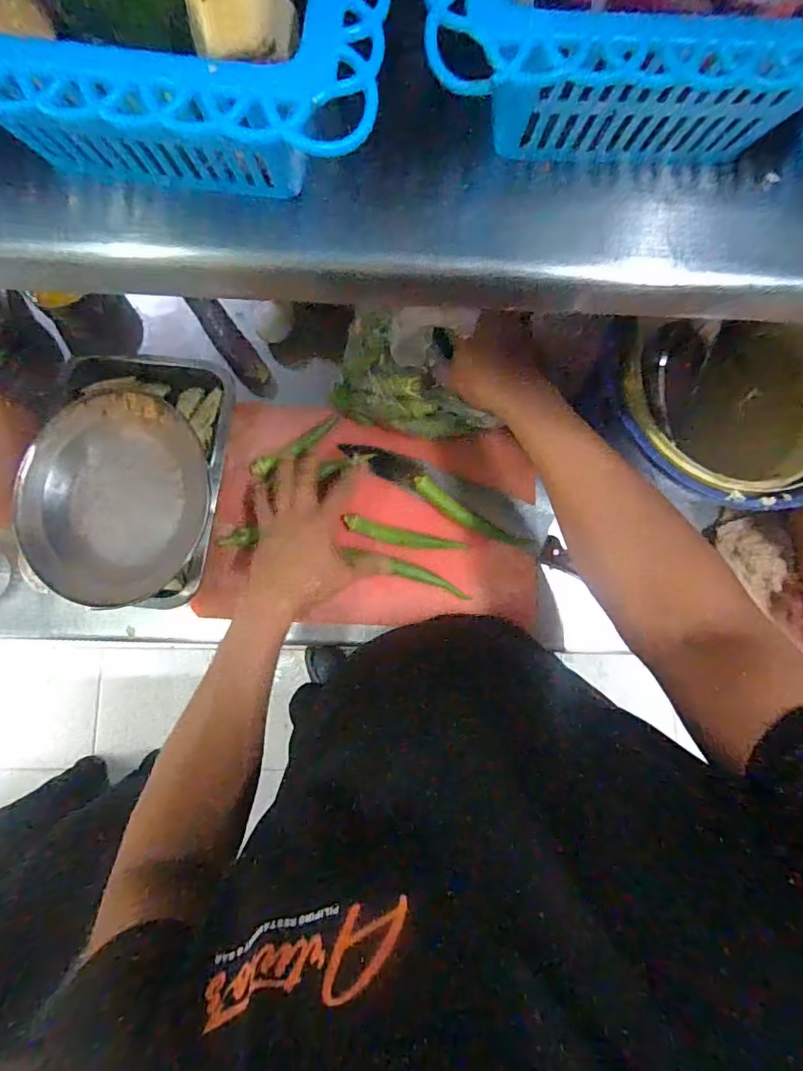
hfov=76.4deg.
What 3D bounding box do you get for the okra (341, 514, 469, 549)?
[{"bbox_3d":[0.005,0.002,0.535,0.123,0.011,0.019,15,82,0],"label":"okra"}]

